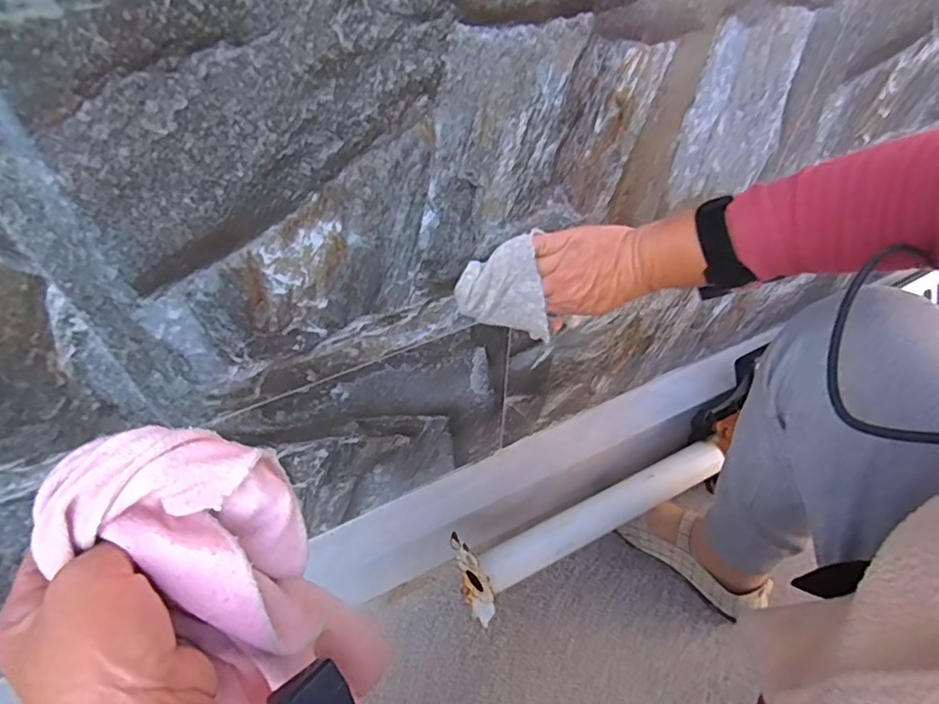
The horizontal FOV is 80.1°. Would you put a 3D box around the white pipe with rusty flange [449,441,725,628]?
[{"bbox_3d":[0.153,0.204,0.692,0.357,0.073,0.078,-22,53,-17],"label":"white pipe with rusty flange"}]

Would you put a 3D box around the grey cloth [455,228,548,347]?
[{"bbox_3d":[0.029,-0.048,0.470,0.074,0.084,0.039,-16,52,-13],"label":"grey cloth"}]

